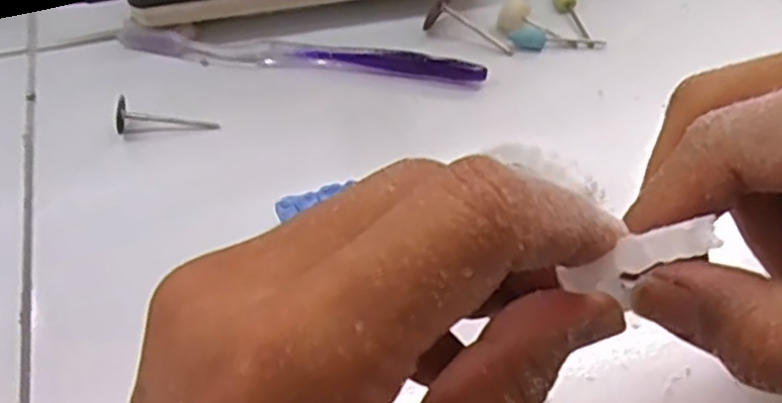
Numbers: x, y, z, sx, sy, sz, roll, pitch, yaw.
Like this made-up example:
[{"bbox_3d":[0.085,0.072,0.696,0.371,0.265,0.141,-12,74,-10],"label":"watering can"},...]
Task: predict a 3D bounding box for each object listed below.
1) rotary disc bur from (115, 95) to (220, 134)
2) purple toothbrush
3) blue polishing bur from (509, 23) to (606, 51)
[{"bbox_3d":[-0.103,-0.038,0.326,0.045,0.014,0.016,5,48,-17],"label":"rotary disc bur"},{"bbox_3d":[-0.046,-0.073,0.353,0.183,0.013,0.016,5,50,4],"label":"purple toothbrush"},{"bbox_3d":[0.087,-0.085,0.364,0.048,0.006,0.014,0,50,0],"label":"blue polishing bur"}]

